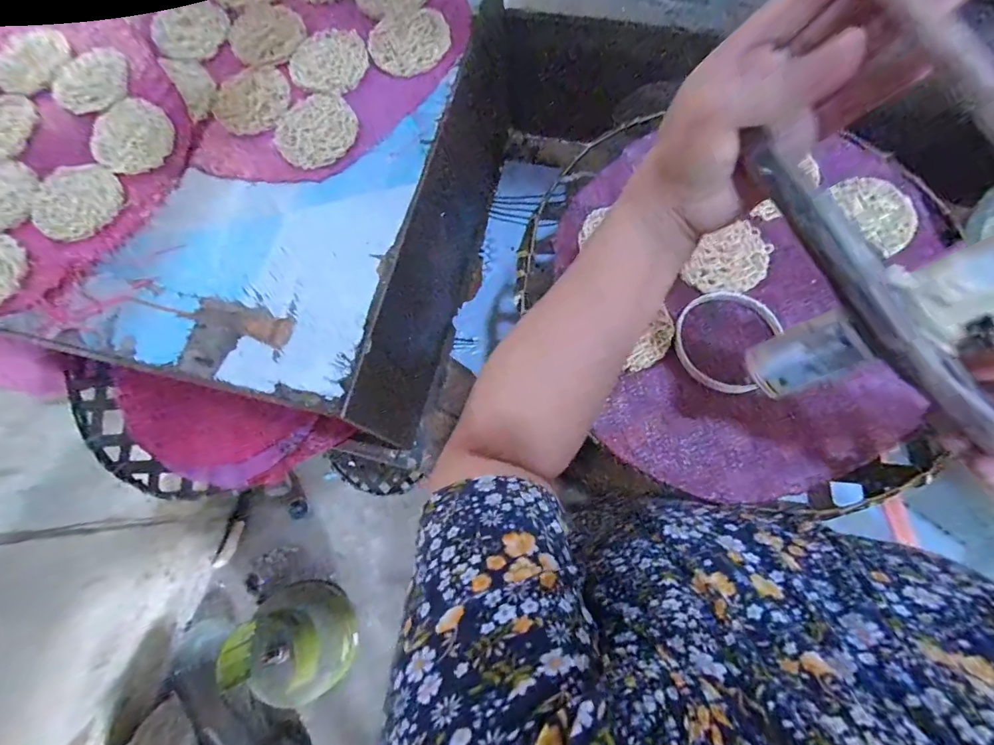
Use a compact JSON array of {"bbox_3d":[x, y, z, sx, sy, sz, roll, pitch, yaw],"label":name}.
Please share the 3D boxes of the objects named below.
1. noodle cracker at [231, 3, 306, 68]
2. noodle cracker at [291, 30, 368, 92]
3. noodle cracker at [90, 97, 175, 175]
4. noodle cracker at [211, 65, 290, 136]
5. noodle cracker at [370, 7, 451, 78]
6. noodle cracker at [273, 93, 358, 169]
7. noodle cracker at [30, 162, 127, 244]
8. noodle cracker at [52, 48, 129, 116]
[{"bbox_3d":[-0.244,-0.358,0.480,0.086,0.006,0.077,36,81,13],"label":"noodle cracker"},{"bbox_3d":[-0.170,-0.315,0.461,0.076,0.005,0.077,-1,75,5],"label":"noodle cracker"},{"bbox_3d":[-0.358,-0.233,0.448,0.074,0.012,0.076,-1,75,5],"label":"noodle cracker"},{"bbox_3d":[-0.245,-0.274,0.455,0.075,0.007,0.075,-1,75,5],"label":"noodle cracker"},{"bbox_3d":[-0.087,-0.334,0.461,0.080,0.010,0.073,-18,74,0],"label":"noodle cracker"},{"bbox_3d":[-0.174,-0.235,0.438,0.077,0.011,0.075,-1,75,5],"label":"noodle cracker"},{"bbox_3d":[-0.399,-0.163,0.430,0.074,0.004,0.079,-1,75,5],"label":"noodle cracker"},{"bbox_3d":[-0.413,-0.298,0.466,0.075,0.006,0.079,-18,74,0],"label":"noodle cracker"}]

